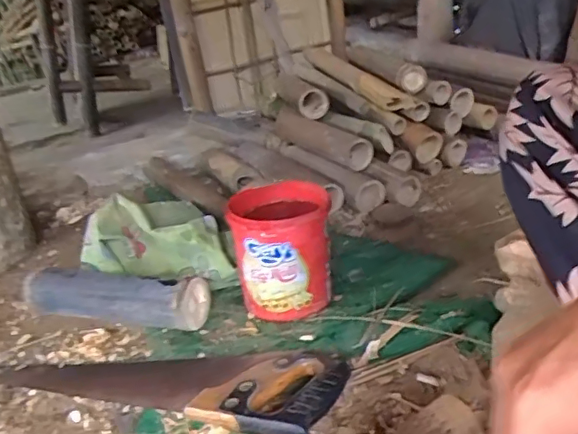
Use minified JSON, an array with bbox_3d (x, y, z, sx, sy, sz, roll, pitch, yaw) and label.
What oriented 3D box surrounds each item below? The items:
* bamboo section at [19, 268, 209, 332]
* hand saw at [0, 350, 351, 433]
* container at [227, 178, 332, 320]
[{"bbox_3d":[-0.259,0.115,0.859,0.286,0.072,0.079,1,28,17],"label":"bamboo section"},{"bbox_3d":[-0.171,0.185,0.714,0.493,0.047,0.131,5,29,23],"label":"hand saw"},{"bbox_3d":[-0.008,0.043,0.834,0.137,0.149,0.144,-7,27,2],"label":"container"}]

